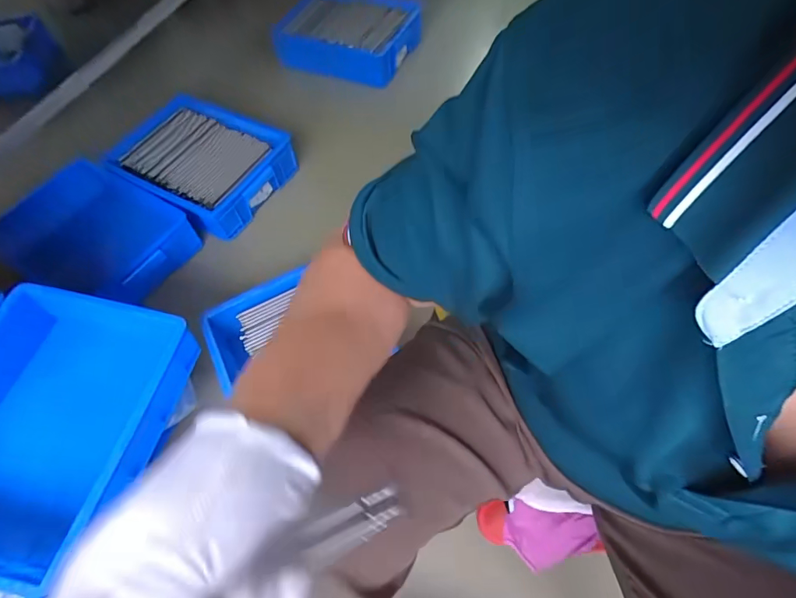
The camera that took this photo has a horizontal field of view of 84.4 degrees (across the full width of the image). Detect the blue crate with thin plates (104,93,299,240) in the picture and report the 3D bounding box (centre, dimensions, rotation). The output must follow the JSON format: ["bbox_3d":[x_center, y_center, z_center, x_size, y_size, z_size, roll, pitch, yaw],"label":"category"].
[{"bbox_3d":[-0.545,-0.397,1.247,0.459,0.132,0.367,28,65,18],"label":"blue crate with thin plates"}]

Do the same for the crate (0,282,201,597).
[{"bbox_3d":[-0.579,0.198,0.723,0.337,0.146,0.411,11,61,9],"label":"crate"}]

